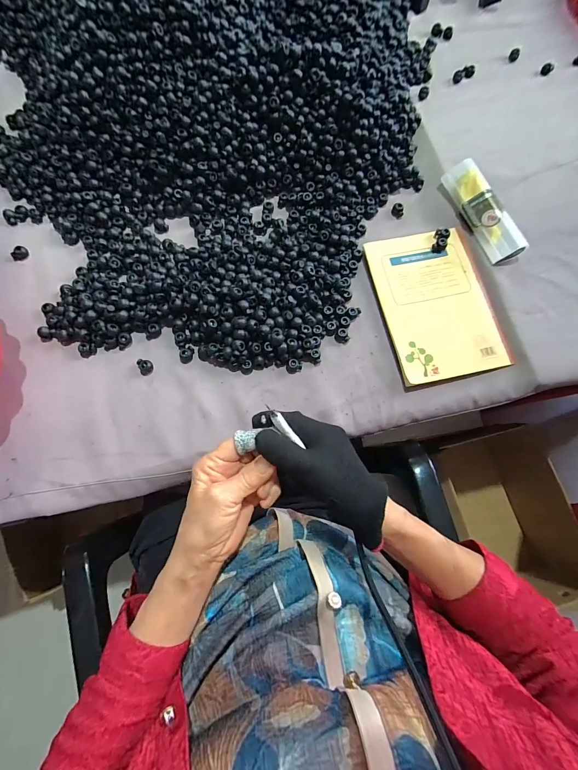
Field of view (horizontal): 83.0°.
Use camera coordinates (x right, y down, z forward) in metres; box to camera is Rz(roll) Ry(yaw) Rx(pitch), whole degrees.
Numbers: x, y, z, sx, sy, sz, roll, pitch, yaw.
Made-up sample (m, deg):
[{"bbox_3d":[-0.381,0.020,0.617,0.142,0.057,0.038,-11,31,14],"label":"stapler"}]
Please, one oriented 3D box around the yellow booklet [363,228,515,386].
[{"bbox_3d":[0.191,-0.109,0.428,0.138,0.010,0.204,-10,75,-4],"label":"yellow booklet"}]

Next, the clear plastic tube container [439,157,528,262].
[{"bbox_3d":[0.260,-0.235,0.445,0.038,0.033,0.154,-21,76,-7],"label":"clear plastic tube container"}]

